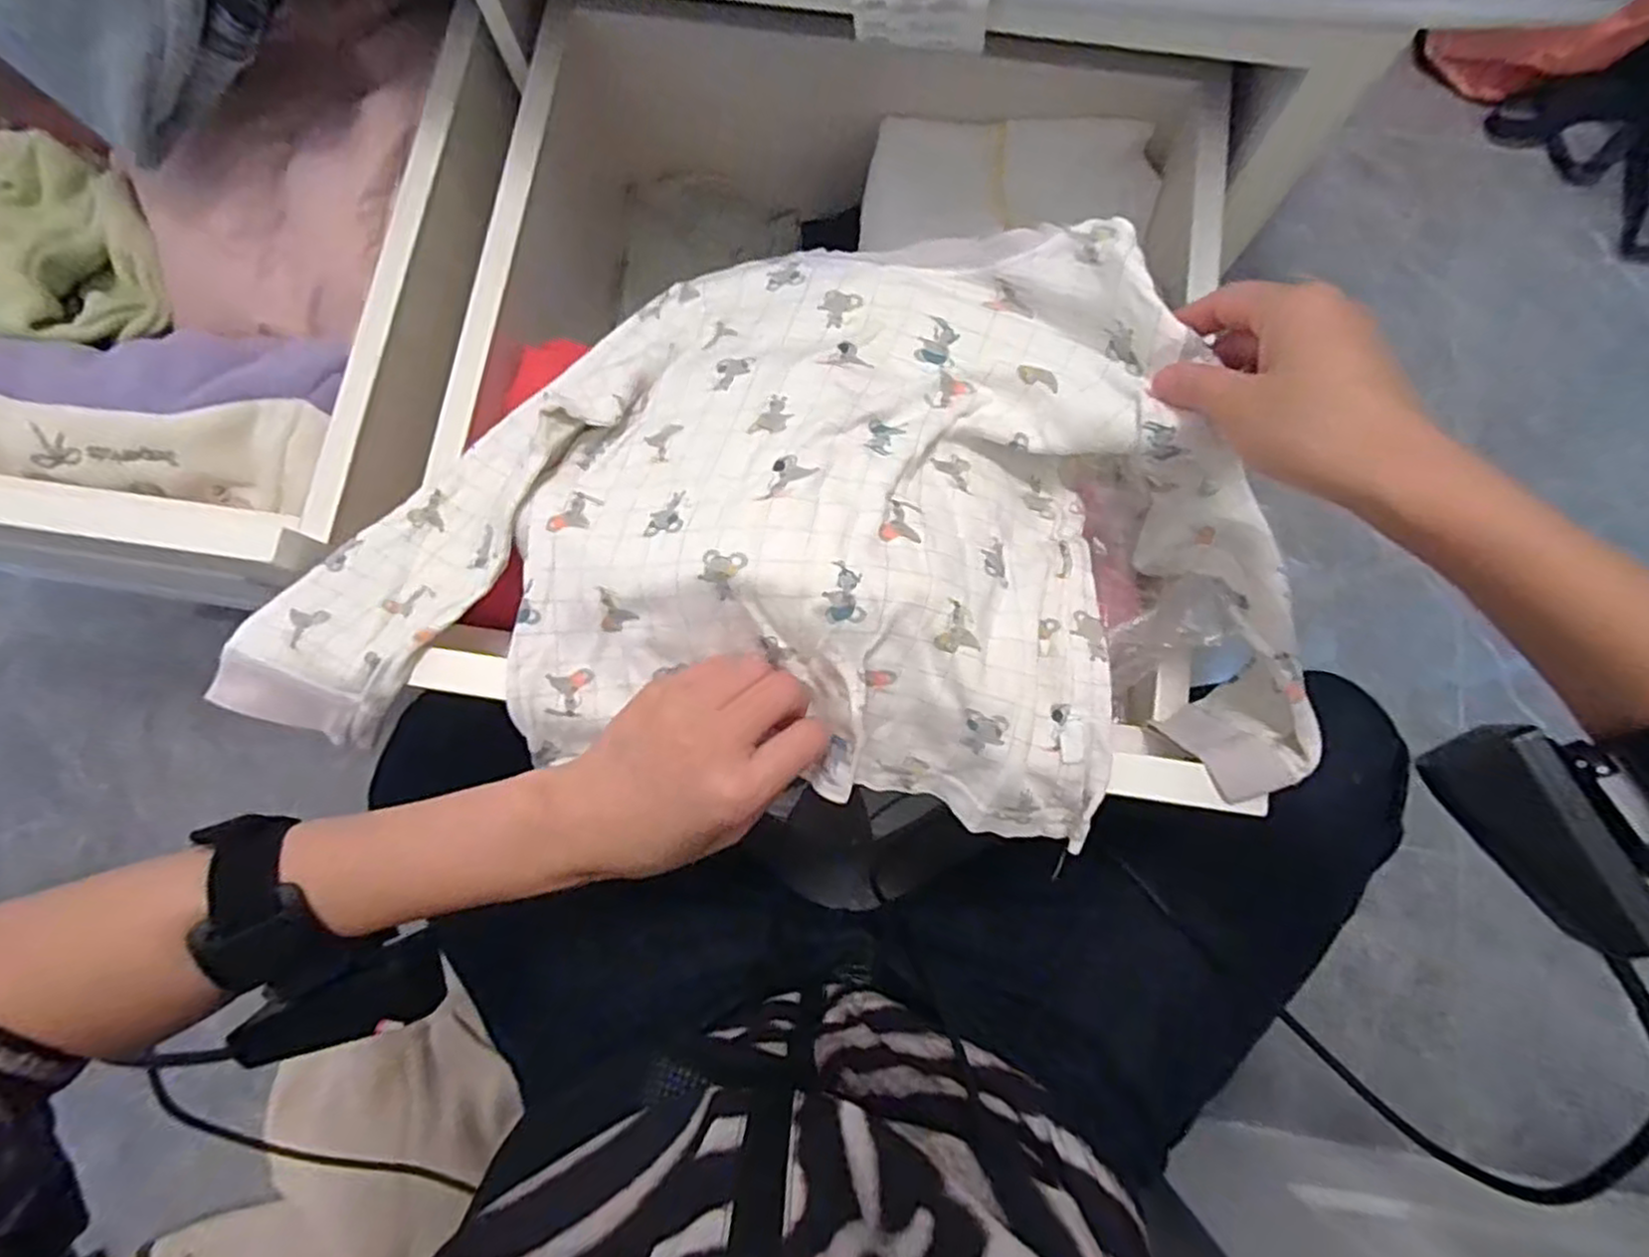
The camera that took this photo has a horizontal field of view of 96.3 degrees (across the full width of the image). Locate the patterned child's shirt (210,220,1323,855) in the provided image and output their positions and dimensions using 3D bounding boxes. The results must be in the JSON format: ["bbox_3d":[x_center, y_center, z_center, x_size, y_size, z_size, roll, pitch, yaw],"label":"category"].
[{"bbox_3d":[-0.009,-0.063,0.361,0.476,0.099,0.274,8,79,1],"label":"patterned child's shirt"}]

